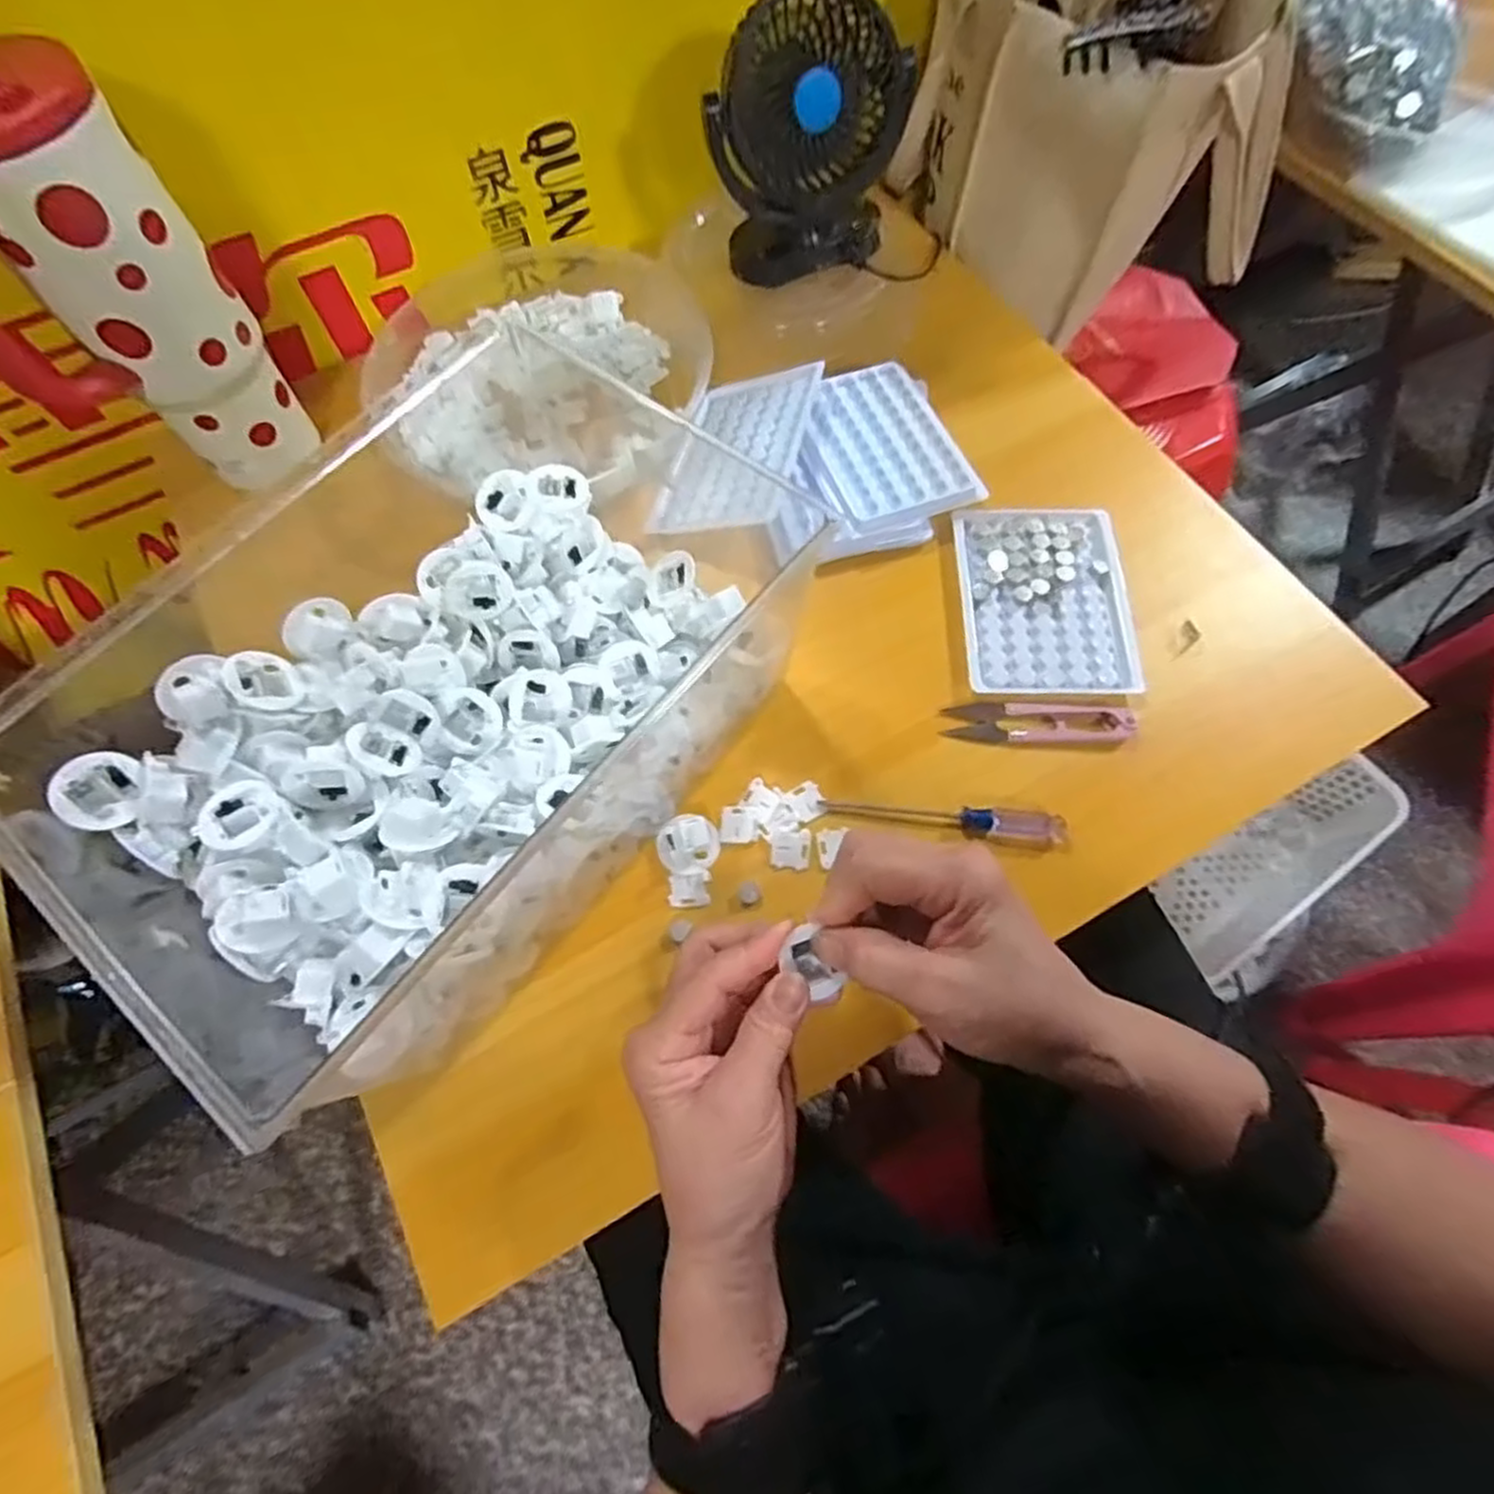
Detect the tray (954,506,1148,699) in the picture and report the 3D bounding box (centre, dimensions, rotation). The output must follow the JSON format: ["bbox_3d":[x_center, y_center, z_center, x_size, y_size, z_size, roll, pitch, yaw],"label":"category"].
[{"bbox_3d":[0.177,-0.090,0.453,0.096,0.009,0.129,-1,66,1],"label":"tray"}]

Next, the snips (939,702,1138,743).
[{"bbox_3d":[0.162,-0.014,0.422,0.099,0.011,0.029,-3,66,0],"label":"snips"}]

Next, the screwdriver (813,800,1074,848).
[{"bbox_3d":[0.104,0.039,0.401,0.126,0.014,0.016,5,67,4],"label":"screwdriver"}]

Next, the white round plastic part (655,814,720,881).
[{"bbox_3d":[-0.031,0.051,0.397,0.032,0.011,0.031,-1,66,1],"label":"white round plastic part"}]

